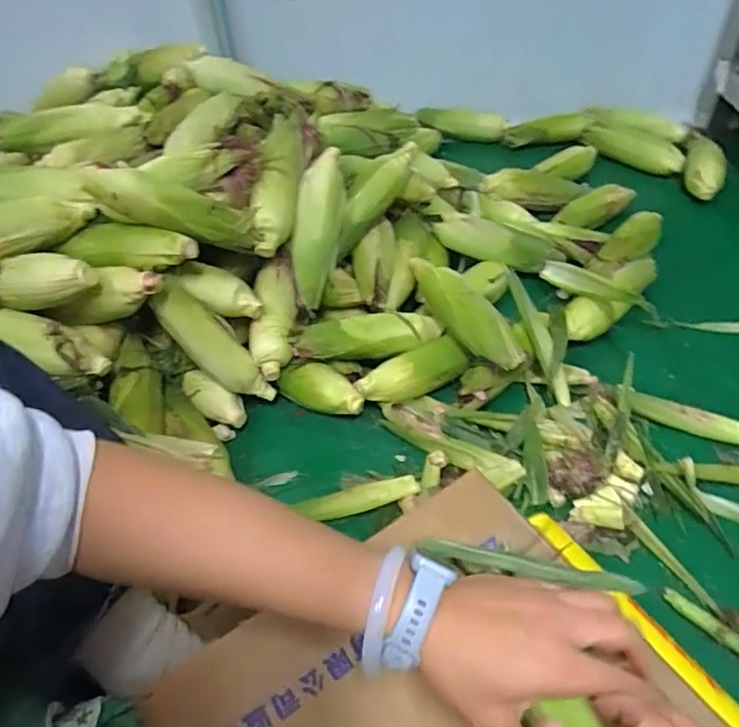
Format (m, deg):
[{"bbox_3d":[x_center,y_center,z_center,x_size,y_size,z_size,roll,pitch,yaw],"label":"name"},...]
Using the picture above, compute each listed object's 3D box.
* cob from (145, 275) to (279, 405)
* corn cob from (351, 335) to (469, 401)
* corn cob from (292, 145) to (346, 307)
[{"bbox_3d":[-0.208,-0.020,0.748,0.051,0.207,0.053,-19,29,47],"label":"cob"},{"bbox_3d":[0.059,0.016,0.786,0.164,0.048,0.060,-21,48,-14],"label":"corn cob"},{"bbox_3d":[-0.073,-0.195,0.794,0.061,0.050,0.232,10,93,14],"label":"corn cob"}]

